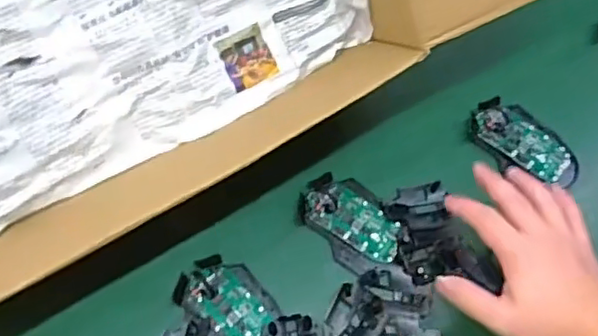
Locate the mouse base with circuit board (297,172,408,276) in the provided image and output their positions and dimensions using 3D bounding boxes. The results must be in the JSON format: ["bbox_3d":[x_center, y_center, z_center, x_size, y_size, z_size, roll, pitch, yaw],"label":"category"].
[{"bbox_3d":[0.053,0.052,0.597,0.068,0.017,0.109,-38,73,-16],"label":"mouse base with circuit board"}]

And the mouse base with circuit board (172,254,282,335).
[{"bbox_3d":[-0.058,0.128,0.558,0.069,0.022,0.106,-34,72,-15],"label":"mouse base with circuit board"}]

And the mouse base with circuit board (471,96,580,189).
[{"bbox_3d":[0.227,-0.025,0.633,0.066,0.021,0.112,-35,72,-16],"label":"mouse base with circuit board"}]

